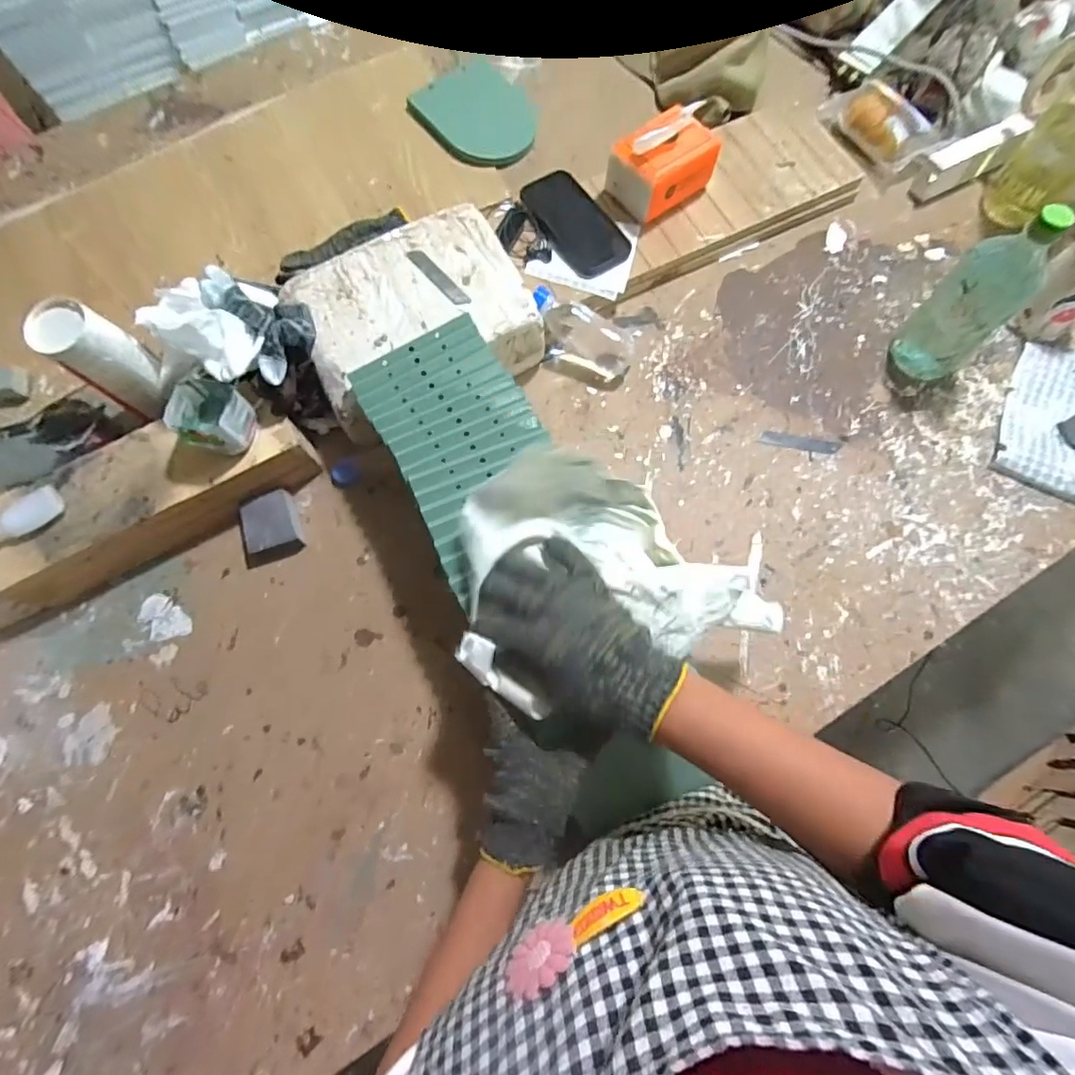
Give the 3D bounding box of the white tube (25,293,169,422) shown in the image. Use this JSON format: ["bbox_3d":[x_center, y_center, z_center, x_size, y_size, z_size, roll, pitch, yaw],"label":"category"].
[{"bbox_3d":[-0.458,-0.191,0.565,0.076,0.116,0.066,36,78,8],"label":"white tube"}]

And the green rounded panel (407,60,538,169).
[{"bbox_3d":[-0.082,-0.628,0.791,0.160,0.011,0.167,-43,86,-15],"label":"green rounded panel"}]

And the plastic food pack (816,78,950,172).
[{"bbox_3d":[0.515,-0.619,0.789,0.101,0.046,0.167,-34,75,-9],"label":"plastic food pack"}]

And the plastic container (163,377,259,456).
[{"bbox_3d":[-0.337,-0.127,0.553,0.066,0.052,0.071,0,76,0],"label":"plastic container"}]

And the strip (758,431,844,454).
[{"bbox_3d":[0.323,-0.117,0.652,0.095,0.004,0.018,12,72,6],"label":"strip"}]

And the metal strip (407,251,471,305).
[{"bbox_3d":[-0.113,-0.298,0.608,0.018,0.004,0.097,-39,77,-13],"label":"metal strip"}]

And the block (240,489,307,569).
[{"bbox_3d":[-0.306,-0.011,0.611,0.063,0.028,0.076,-17,71,-4],"label":"block"}]

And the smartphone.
[{"bbox_3d":[0.049,-0.420,0.706,0.095,0.009,0.165,-34,80,-17],"label":"smartphone"}]

